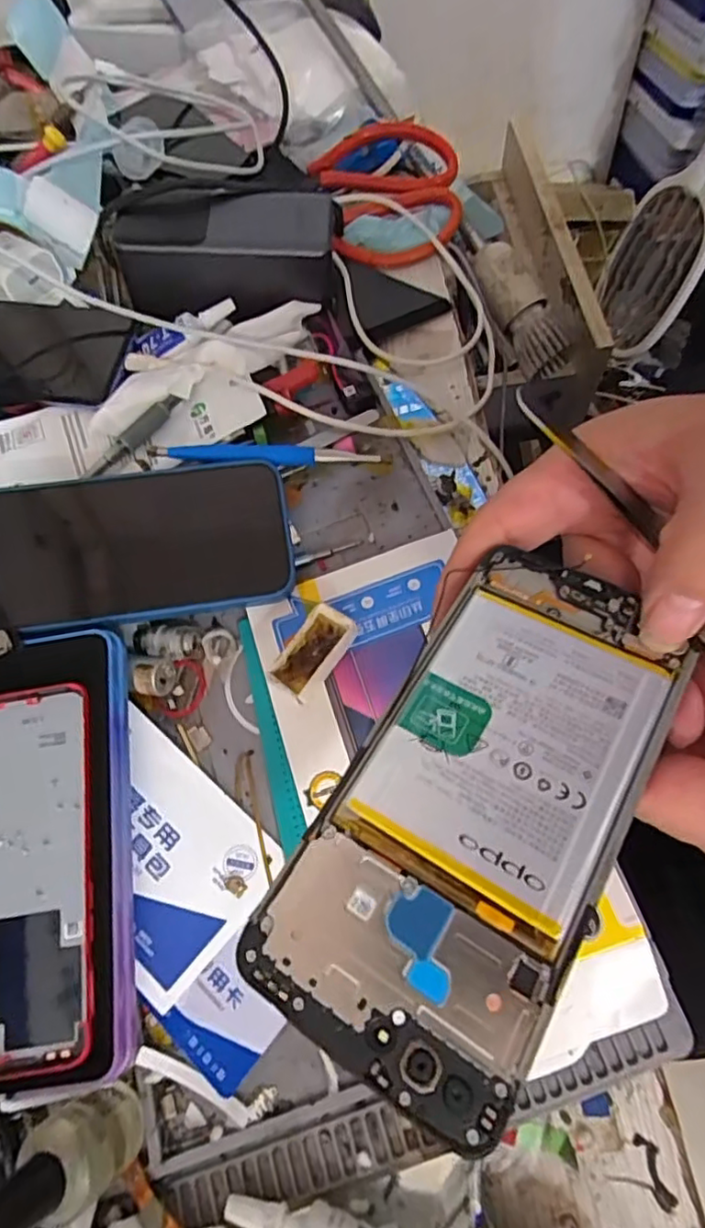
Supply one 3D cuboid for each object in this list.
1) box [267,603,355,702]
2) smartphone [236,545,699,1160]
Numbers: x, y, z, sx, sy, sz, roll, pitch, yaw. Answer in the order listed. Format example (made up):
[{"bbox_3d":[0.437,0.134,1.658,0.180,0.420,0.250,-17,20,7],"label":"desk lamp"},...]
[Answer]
[{"bbox_3d":[-0.020,0.020,0.302,0.022,0.016,0.047,30,74,18],"label":"box"},{"bbox_3d":[0.037,0.046,0.169,0.070,0.014,0.149,29,65,12],"label":"smartphone"}]

